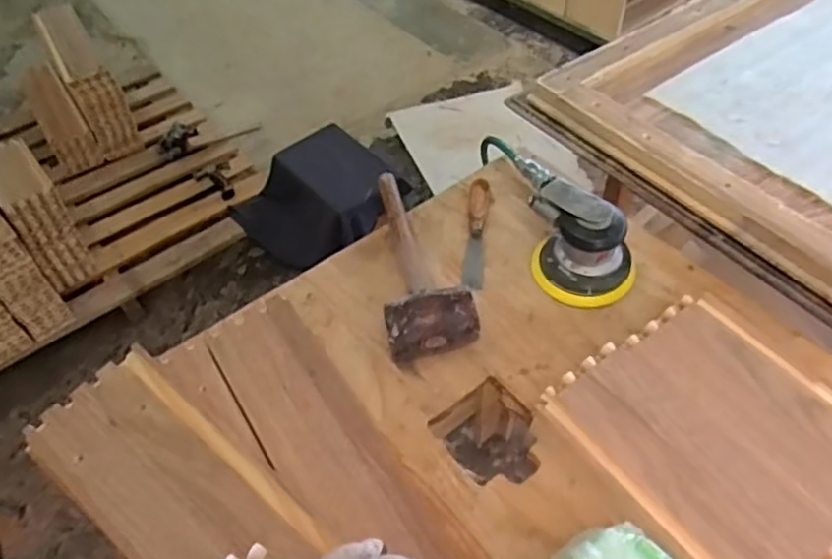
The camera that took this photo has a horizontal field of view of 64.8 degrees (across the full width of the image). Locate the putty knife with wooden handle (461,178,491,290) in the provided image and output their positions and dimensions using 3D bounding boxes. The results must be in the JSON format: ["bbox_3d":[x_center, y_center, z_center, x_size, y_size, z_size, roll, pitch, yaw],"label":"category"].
[{"bbox_3d":[0.074,-0.056,0.799,0.026,0.023,0.159,4,51,6],"label":"putty knife with wooden handle"}]

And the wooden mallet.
[{"bbox_3d":[-0.014,-0.038,0.752,0.093,0.057,0.280,-14,52,-7],"label":"wooden mallet"}]

